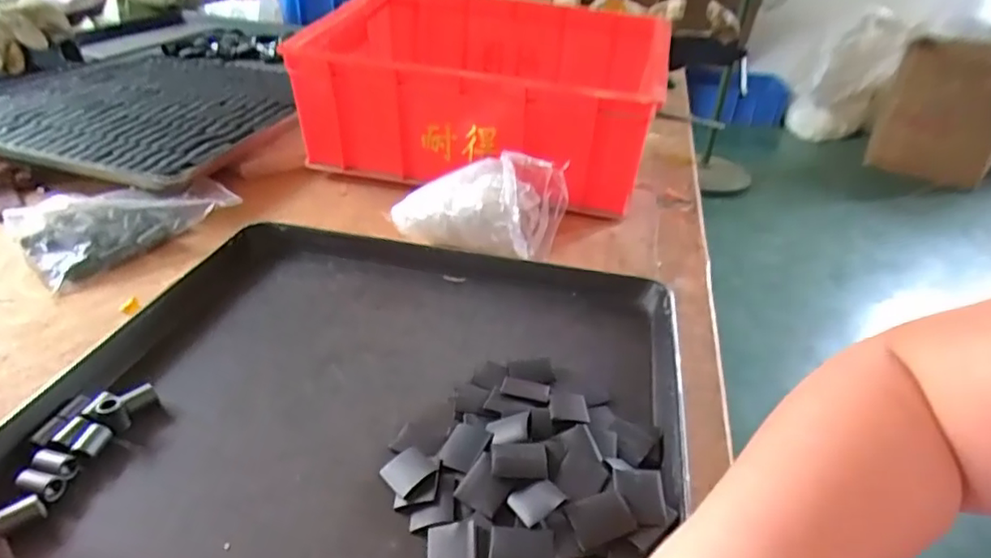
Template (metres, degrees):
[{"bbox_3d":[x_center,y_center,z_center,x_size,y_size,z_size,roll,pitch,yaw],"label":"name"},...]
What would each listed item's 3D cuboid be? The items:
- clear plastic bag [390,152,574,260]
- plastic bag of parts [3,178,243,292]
[{"bbox_3d":[-0.018,-0.069,0.560,0.151,0.100,0.063,20,36,24],"label":"clear plastic bag"},{"bbox_3d":[-0.353,-0.058,0.578,0.115,0.033,0.180,23,38,29],"label":"plastic bag of parts"}]

